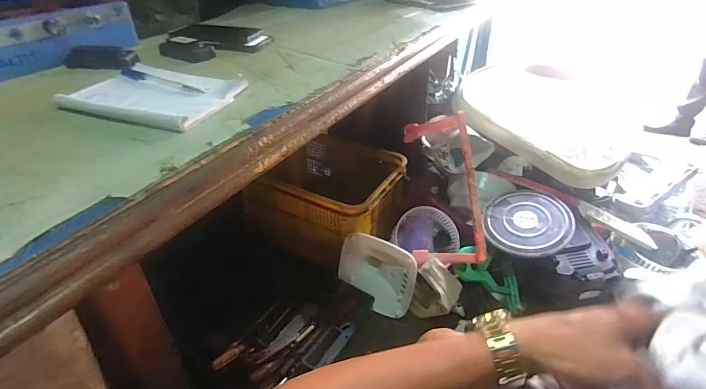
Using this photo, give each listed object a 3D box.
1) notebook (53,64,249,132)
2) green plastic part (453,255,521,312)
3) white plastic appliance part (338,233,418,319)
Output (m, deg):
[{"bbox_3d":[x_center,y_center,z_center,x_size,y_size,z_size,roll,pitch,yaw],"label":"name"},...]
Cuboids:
[{"bbox_3d":[-0.274,-0.140,0.540,0.194,0.024,0.153,9,37,14],"label":"notebook"},{"bbox_3d":[0.407,0.244,1.126,0.232,0.077,0.079,31,40,-1],"label":"green plastic part"},{"bbox_3d":[0.064,0.224,1.150,0.100,0.187,0.254,-30,45,-34],"label":"white plastic appliance part"}]

